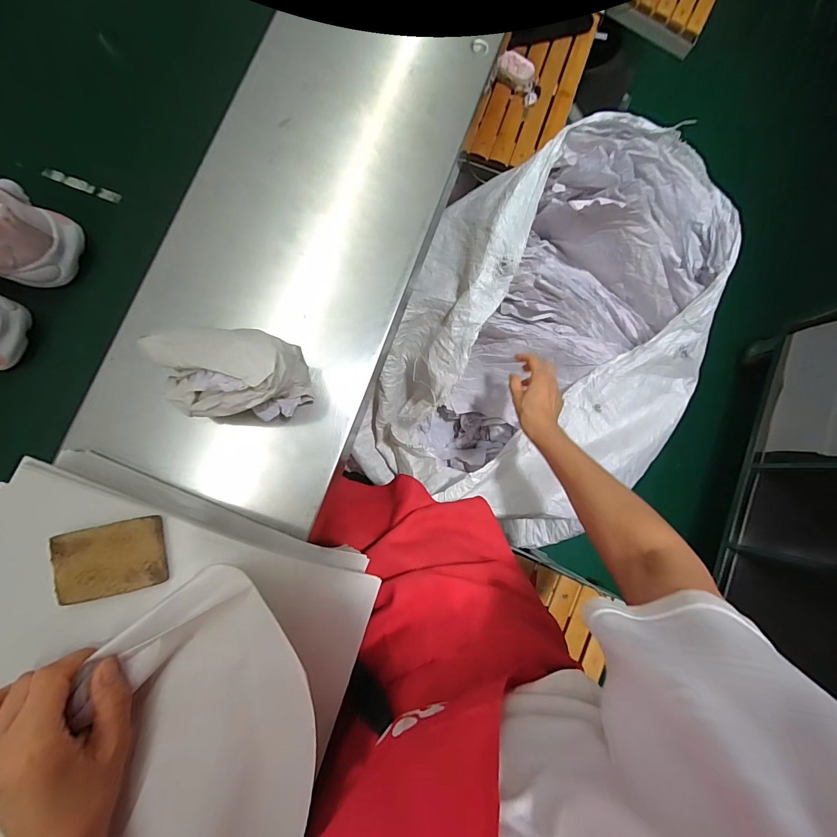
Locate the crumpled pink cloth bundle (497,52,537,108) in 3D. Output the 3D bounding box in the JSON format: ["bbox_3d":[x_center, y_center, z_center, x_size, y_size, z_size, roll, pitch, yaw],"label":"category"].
[{"bbox_3d":[0.175,-0.590,0.678,0.084,0.035,0.043,36,82,0],"label":"crumpled pink cloth bundle"}]

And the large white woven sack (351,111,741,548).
[{"bbox_3d":[0.219,-0.124,0.695,0.484,0.365,0.605,23,82,-1],"label":"large white woven sack"}]

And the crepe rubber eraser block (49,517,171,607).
[{"bbox_3d":[-0.226,0.103,0.288,0.072,0.010,0.050,-12,85,-6],"label":"crepe rubber eraser block"}]

